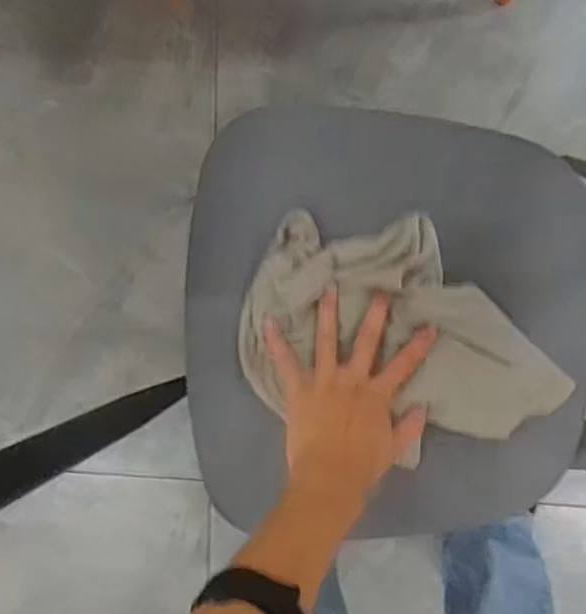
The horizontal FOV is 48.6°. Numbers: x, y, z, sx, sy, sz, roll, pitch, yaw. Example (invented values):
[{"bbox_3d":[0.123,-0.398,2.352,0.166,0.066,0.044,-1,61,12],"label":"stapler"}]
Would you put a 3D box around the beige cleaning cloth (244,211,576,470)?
[{"bbox_3d":[0.080,0.040,0.587,0.211,0.030,0.276,-41,95,8],"label":"beige cleaning cloth"}]

